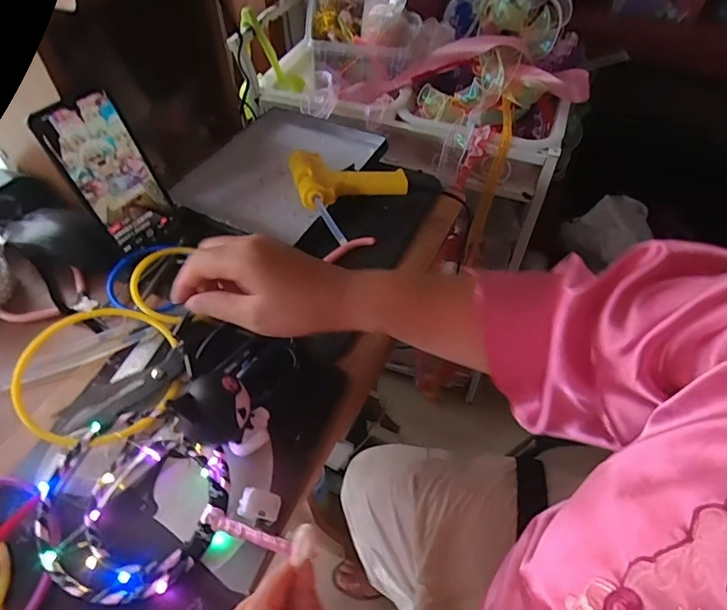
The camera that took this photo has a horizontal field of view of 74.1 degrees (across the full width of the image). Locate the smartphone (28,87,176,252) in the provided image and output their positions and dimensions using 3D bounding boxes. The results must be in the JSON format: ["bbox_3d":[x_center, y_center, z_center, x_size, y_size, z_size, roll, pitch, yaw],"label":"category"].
[{"bbox_3d":[-0.245,-0.129,0.472,0.006,0.146,0.077,19,53,35],"label":"smartphone"}]

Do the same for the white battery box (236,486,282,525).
[{"bbox_3d":[-0.074,0.141,0.341,0.029,0.011,0.019,10,51,8],"label":"white battery box"}]

